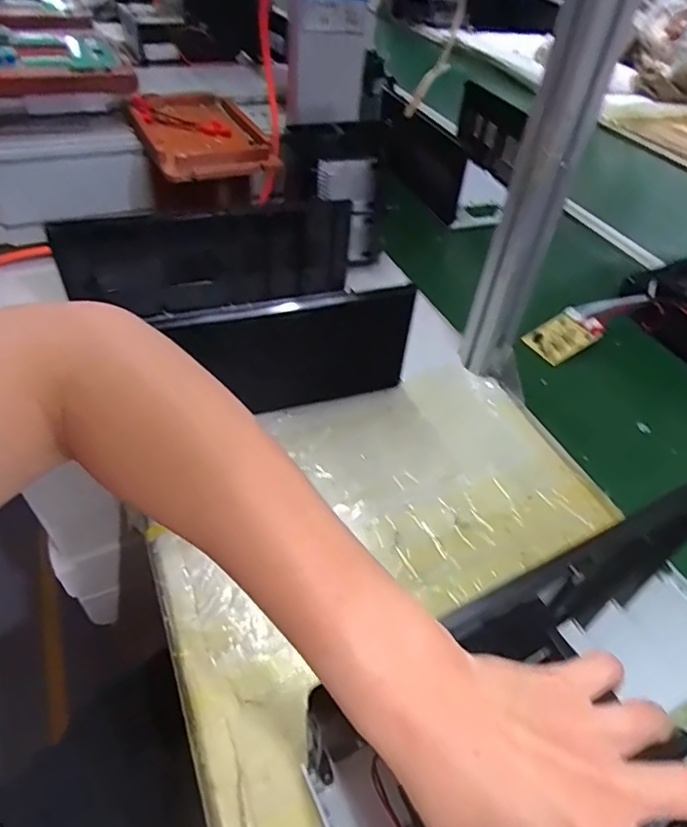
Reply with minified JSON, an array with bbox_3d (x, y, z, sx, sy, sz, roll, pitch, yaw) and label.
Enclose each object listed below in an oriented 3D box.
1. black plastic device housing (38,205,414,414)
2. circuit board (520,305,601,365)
[{"bbox_3d":[-0.126,-0.121,0.599,0.335,0.143,0.234,-13,50,-15],"label":"black plastic device housing"},{"bbox_3d":[0.292,-0.104,0.718,0.087,0.009,0.062,-34,63,-7],"label":"circuit board"}]

